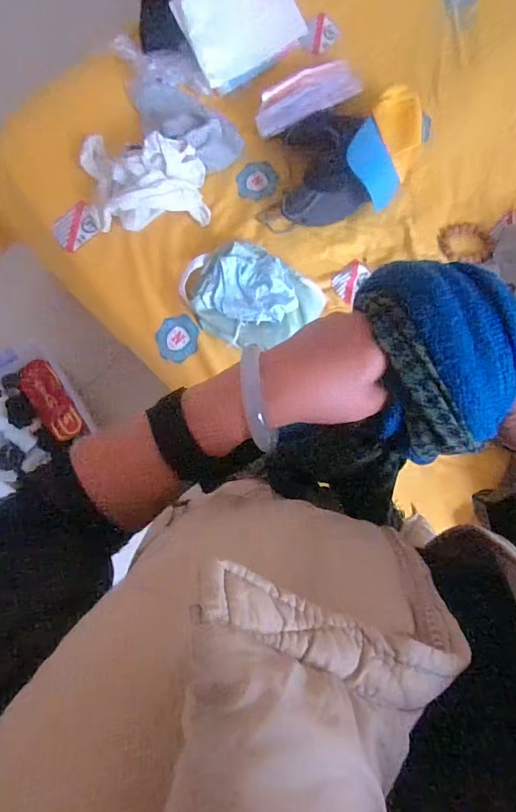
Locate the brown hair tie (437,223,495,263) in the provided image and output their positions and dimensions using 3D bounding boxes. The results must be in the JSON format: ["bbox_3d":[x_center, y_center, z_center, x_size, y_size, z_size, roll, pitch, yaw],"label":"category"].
[{"bbox_3d":[0.410,-0.325,0.900,0.099,0.024,0.081,-3,82,-3],"label":"brown hair tie"}]

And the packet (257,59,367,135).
[{"bbox_3d":[0.089,-0.597,0.874,0.196,0.043,0.064,-16,82,16],"label":"packet"}]

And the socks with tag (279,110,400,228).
[{"bbox_3d":[0.160,-0.452,0.861,0.220,0.097,0.207,4,82,-2],"label":"socks with tag"}]

